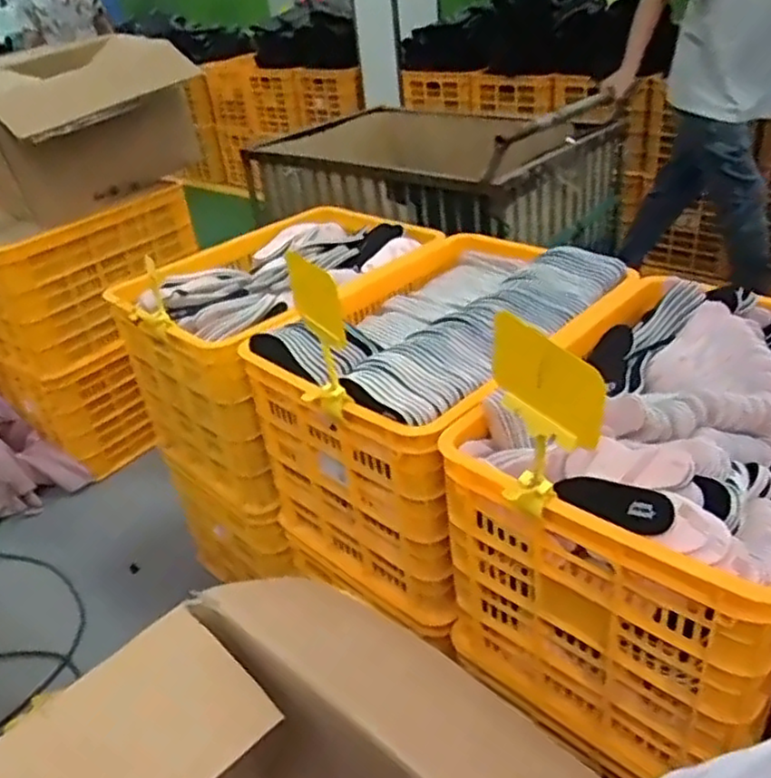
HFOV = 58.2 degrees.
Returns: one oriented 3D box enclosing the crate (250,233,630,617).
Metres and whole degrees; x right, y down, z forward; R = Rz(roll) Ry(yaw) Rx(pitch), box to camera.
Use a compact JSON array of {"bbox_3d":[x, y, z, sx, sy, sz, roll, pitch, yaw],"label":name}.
[{"bbox_3d":[0.090,0.013,1.267,0.459,0.397,0.623,20,41,34],"label":"crate"}]

